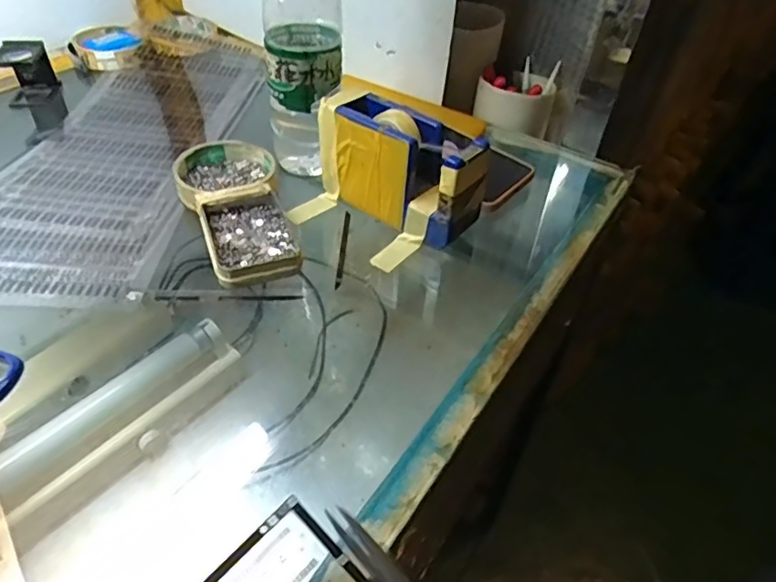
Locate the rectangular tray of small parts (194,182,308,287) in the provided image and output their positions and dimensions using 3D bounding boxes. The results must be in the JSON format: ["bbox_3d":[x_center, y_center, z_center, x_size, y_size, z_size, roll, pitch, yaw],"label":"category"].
[{"bbox_3d":[-0.106,-0.043,0.428,0.063,0.023,0.096,-15,47,-18],"label":"rectangular tray of small parts"}]

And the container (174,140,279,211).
[{"bbox_3d":[-0.137,-0.098,0.481,0.081,0.024,0.077,2,44,-2],"label":"container"}]

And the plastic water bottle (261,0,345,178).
[{"bbox_3d":[-0.067,-0.203,0.449,0.059,0.221,0.072,-1,44,-5],"label":"plastic water bottle"}]

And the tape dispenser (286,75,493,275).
[{"bbox_3d":[0.001,-0.090,0.436,0.088,0.087,0.137,-33,54,-32],"label":"tape dispenser"}]

